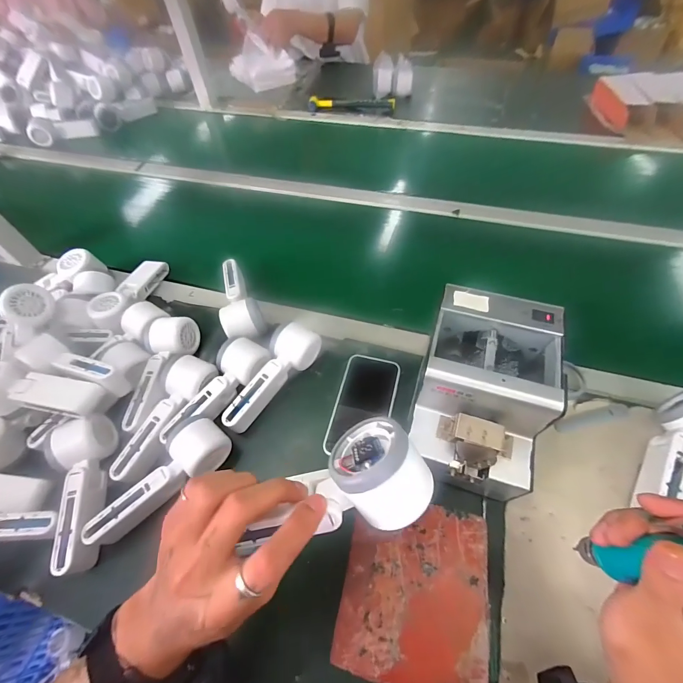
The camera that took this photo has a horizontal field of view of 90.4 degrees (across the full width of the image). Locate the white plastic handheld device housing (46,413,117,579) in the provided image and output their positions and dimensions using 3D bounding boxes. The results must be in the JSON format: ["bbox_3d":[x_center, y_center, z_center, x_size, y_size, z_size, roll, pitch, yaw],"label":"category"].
[{"bbox_3d":[-0.295,0.163,0.383,0.054,0.047,0.164,-17,57,-7],"label":"white plastic handheld device housing"}]

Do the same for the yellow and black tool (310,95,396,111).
[{"bbox_3d":[0.030,-0.670,0.950,0.237,0.031,0.044,0,56,4],"label":"yellow and black tool"}]

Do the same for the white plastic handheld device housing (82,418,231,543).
[{"bbox_3d":[-0.203,0.159,0.384,0.057,0.044,0.164,32,64,22],"label":"white plastic handheld device housing"}]

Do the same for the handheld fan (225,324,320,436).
[{"bbox_3d":[-0.093,0.047,0.454,0.048,0.052,0.163,29,62,21],"label":"handheld fan"}]

